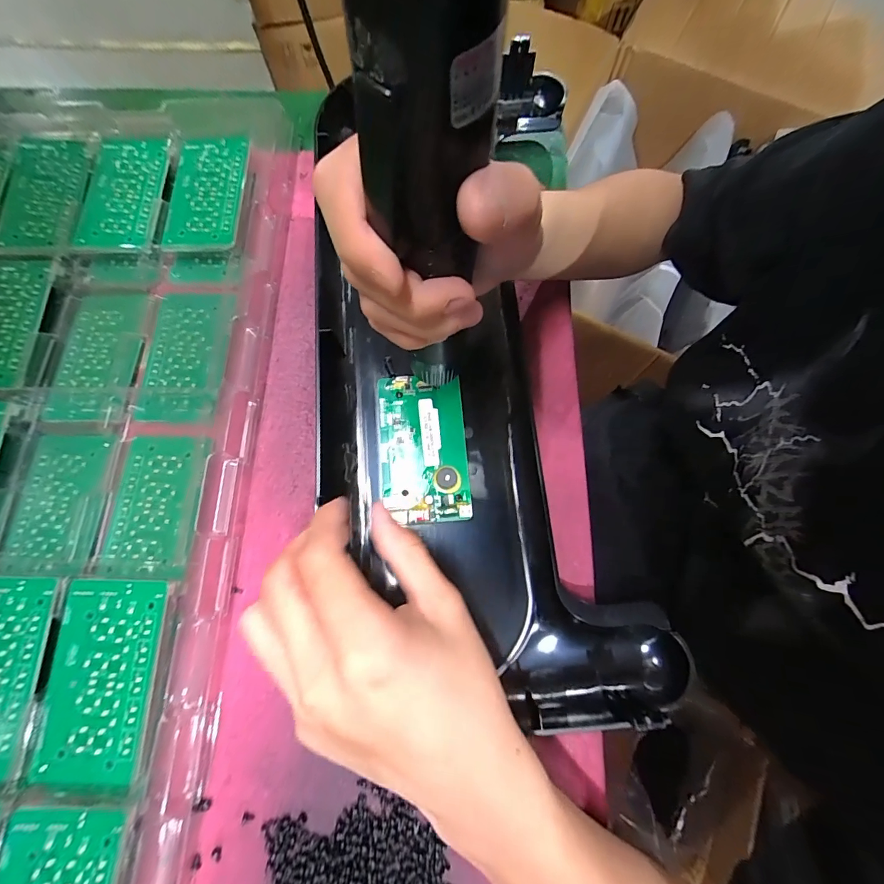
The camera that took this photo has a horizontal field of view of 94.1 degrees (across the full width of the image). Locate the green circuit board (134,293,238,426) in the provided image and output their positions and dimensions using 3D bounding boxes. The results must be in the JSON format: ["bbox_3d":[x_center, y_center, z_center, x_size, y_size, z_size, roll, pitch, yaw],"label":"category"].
[{"bbox_3d":[-0.191,-0.065,0.307,0.062,0.009,0.104,2,71,-4],"label":"green circuit board"}]

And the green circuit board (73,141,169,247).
[{"bbox_3d":[-0.259,-0.206,0.336,0.063,0.006,0.104,0,76,-1],"label":"green circuit board"}]

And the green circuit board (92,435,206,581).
[{"bbox_3d":[-0.194,0.041,0.278,0.058,0.008,0.095,3,72,2],"label":"green circuit board"}]

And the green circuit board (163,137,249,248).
[{"bbox_3d":[-0.191,-0.202,0.333,0.058,0.005,0.104,0,76,3],"label":"green circuit board"}]

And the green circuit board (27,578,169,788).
[{"bbox_3d":[-0.199,0.136,0.238,0.058,0.004,0.106,3,71,-3],"label":"green circuit board"}]

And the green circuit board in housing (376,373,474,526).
[{"bbox_3d":[-0.013,0.003,0.288,0.059,0.012,0.104,-3,71,-5],"label":"green circuit board in housing"}]

